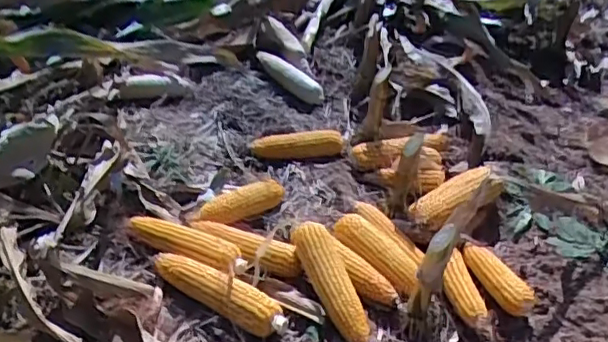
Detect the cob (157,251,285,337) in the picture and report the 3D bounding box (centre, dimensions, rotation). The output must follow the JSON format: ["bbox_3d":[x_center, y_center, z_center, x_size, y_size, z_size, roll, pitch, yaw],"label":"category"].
[{"bbox_3d":[-0.133,0.190,0.923,0.244,0.049,0.065,22,38,20],"label":"cob"}]

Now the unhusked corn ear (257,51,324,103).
[{"bbox_3d":[-0.036,-0.254,1.551,0.074,0.049,0.225,-22,44,-35],"label":"unhusked corn ear"}]

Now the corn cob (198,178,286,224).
[{"bbox_3d":[-0.118,0.059,1.086,0.169,0.049,0.050,-16,41,-29],"label":"corn cob"}]

